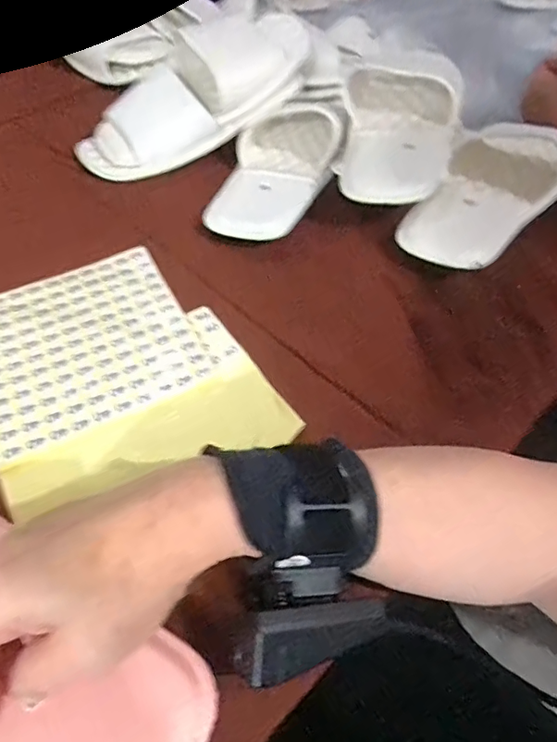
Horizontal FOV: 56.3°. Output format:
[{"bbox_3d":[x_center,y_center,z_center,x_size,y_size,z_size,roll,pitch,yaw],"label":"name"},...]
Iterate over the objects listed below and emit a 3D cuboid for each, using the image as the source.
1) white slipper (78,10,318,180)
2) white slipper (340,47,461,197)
[{"bbox_3d":[-0.082,-0.273,0.505,0.255,0.069,0.114,-36,58,-1],"label":"white slipper"},{"bbox_3d":[0.112,-0.231,0.486,0.107,0.052,0.234,9,53,7],"label":"white slipper"}]

